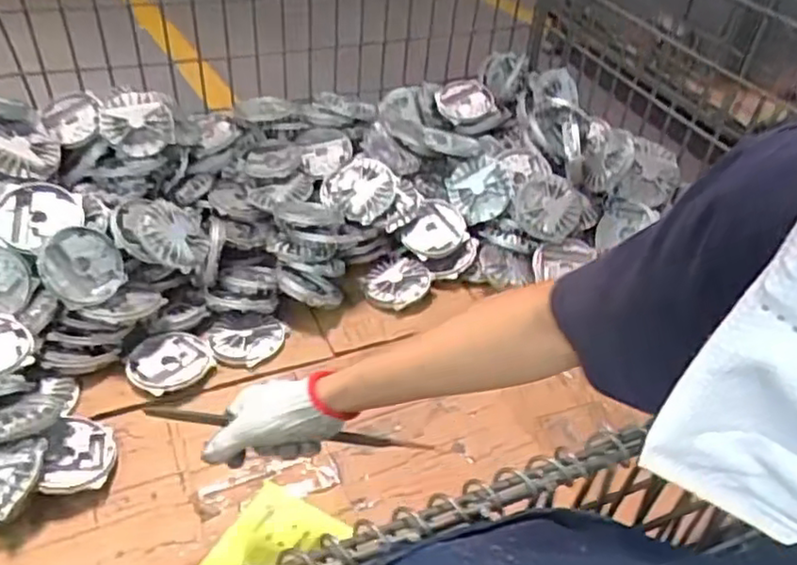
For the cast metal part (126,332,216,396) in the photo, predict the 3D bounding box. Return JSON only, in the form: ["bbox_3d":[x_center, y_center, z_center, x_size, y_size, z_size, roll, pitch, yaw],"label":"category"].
[{"bbox_3d":[-0.321,0.111,0.919,0.111,0.017,0.098,-18,47,-24],"label":"cast metal part"}]

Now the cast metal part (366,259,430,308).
[{"bbox_3d":[-0.003,0.003,1.034,0.096,0.035,0.090,3,42,-3],"label":"cast metal part"}]

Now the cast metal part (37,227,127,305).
[{"bbox_3d":[-0.439,-0.023,0.904,0.105,0.109,0.019,-25,8,-40],"label":"cast metal part"}]

